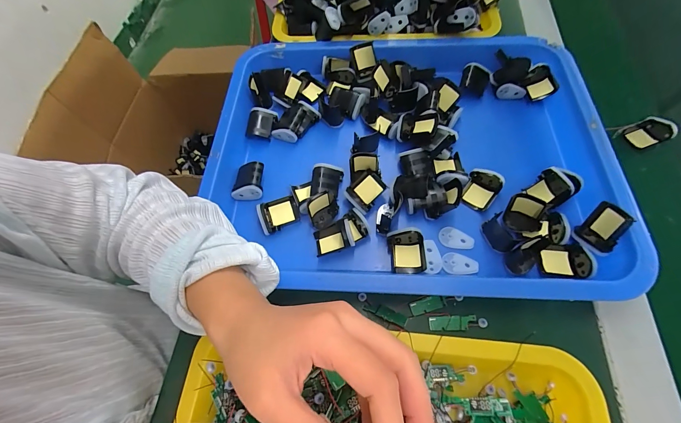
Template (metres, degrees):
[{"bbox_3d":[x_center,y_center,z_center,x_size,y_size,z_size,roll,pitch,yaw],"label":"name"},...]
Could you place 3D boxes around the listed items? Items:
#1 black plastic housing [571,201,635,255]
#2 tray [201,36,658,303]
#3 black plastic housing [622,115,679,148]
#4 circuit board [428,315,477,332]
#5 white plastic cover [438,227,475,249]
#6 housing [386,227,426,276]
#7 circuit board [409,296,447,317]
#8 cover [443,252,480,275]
[{"bbox_3d":[0.251,0.016,0.291,0.043,0.017,0.034,-50,33,14],"label":"black plastic housing"},{"bbox_3d":[0.069,-0.070,0.357,0.420,0.061,0.334,4,65,6],"label":"tray"},{"bbox_3d":[0.378,-0.096,0.369,0.038,0.024,0.034,-22,65,-6],"label":"black plastic housing"},{"bbox_3d":[0.106,0.106,0.285,0.042,0.004,0.012,-3,64,3],"label":"circuit board"},{"bbox_3d":[0.122,0.029,0.317,0.035,0.004,0.022,17,67,12],"label":"white plastic cover"},{"bbox_3d":[0.068,0.041,0.306,0.035,0.023,0.042,-6,64,1],"label":"housing"},{"bbox_3d":[0.086,0.091,0.295,0.035,0.004,0.013,-15,64,-3],"label":"circuit board"},{"bbox_3d":[0.121,0.053,0.305,0.034,0.004,0.022,5,65,7],"label":"cover"}]

